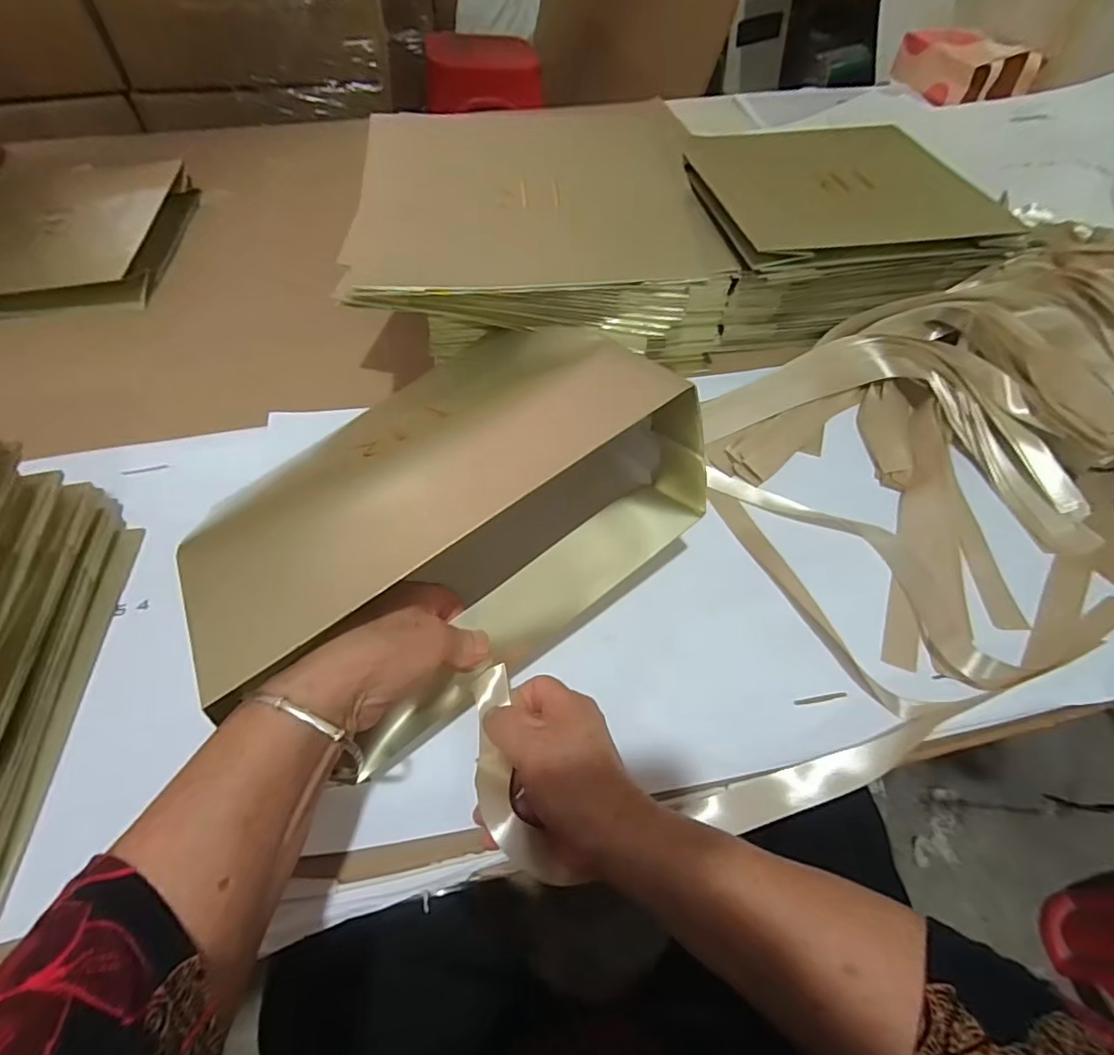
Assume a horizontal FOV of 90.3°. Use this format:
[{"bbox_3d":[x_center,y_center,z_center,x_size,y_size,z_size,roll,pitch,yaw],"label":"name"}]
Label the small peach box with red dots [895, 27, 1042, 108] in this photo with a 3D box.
[{"bbox_3d":[0.793,-0.911,1.093,0.126,0.091,0.239,-14,56,-11],"label":"small peach box with red dots"}]

